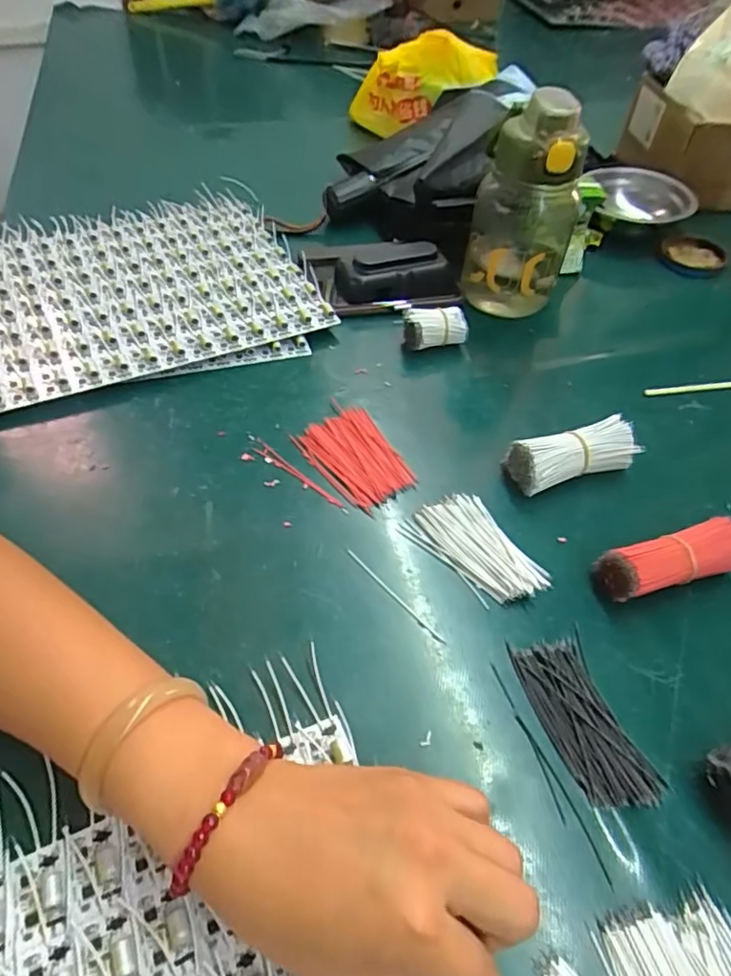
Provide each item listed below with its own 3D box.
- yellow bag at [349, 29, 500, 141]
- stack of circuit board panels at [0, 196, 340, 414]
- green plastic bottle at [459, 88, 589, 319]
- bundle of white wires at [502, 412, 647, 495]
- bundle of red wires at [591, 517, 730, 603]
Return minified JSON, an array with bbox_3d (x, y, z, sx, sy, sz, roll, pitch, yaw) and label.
[{"bbox_3d":[0.063,-0.519,0.734,0.216,0.086,0.054,-1,44,37],"label":"yellow bag"},{"bbox_3d":[-0.220,-0.183,0.528,0.310,0.023,0.266,-17,56,-17],"label":"stack of circuit board panels"},{"bbox_3d":[0.139,-0.239,0.489,0.085,0.169,0.081,17,53,8],"label":"green plastic bottle"},{"bbox_3d":[0.149,-0.022,0.410,0.086,0.037,0.033,-9,54,-11],"label":"bundle of white wires"},{"bbox_3d":[0.192,0.047,0.359,0.088,0.038,0.029,-12,54,-13],"label":"bundle of red wires"}]

